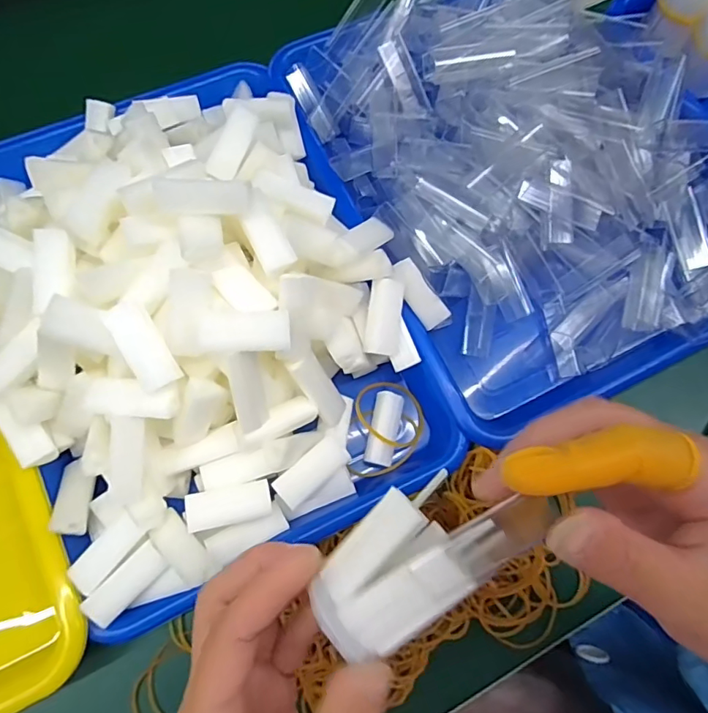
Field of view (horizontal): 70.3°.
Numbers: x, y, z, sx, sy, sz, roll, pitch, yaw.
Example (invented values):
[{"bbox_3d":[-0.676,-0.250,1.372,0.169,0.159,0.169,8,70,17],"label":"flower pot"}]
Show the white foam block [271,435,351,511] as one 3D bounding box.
[{"bbox_3d":[-0.024,0.066,0.293,0.045,0.013,0.019,-40,78,-12],"label":"white foam block"}]

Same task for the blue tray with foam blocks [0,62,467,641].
[{"bbox_3d":[-0.086,-0.042,0.300,0.245,0.096,0.329,-19,75,-7],"label":"blue tray with foam blocks"}]

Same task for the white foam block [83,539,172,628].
[{"bbox_3d":[-0.120,0.120,0.266,0.017,0.006,0.045,44,77,11],"label":"white foam block"}]

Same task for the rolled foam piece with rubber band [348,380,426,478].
[{"bbox_3d":[0.023,0.046,0.319,0.044,0.021,0.060,6,73,0],"label":"rolled foam piece with rubber band"}]

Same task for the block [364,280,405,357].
[{"bbox_3d":[0.019,-0.024,0.305,0.021,0.008,0.045,7,92,0],"label":"block"}]

